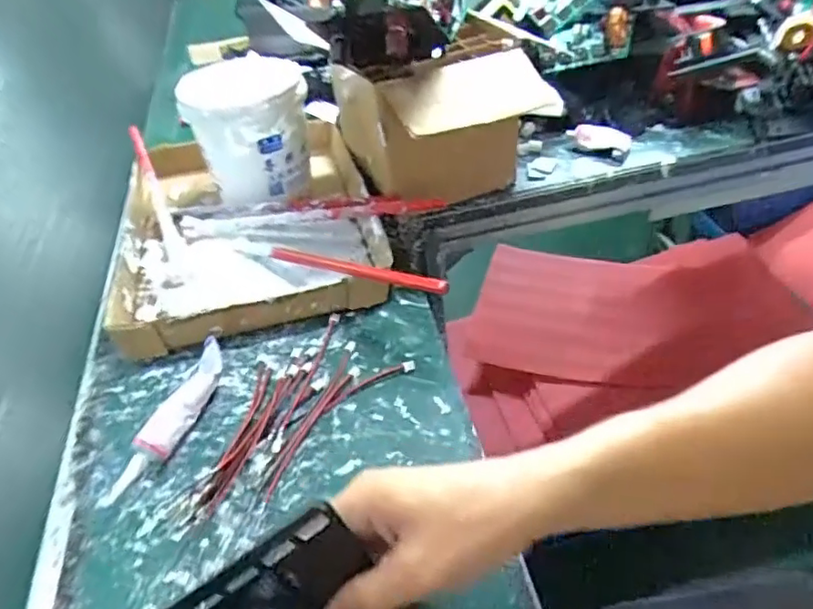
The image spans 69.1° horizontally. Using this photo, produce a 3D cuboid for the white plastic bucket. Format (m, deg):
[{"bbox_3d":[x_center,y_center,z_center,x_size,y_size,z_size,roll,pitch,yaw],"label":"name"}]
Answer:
[{"bbox_3d":[-0.164,-0.182,0.630,0.113,0.113,0.117,-3,43,3],"label":"white plastic bucket"}]

